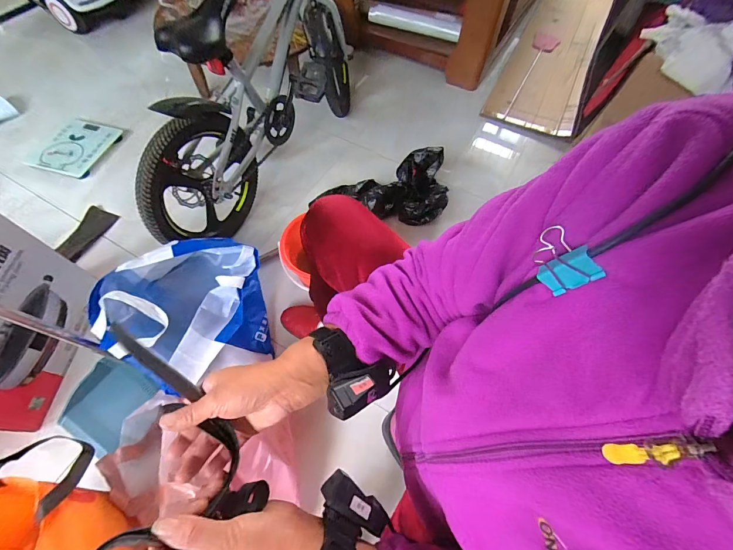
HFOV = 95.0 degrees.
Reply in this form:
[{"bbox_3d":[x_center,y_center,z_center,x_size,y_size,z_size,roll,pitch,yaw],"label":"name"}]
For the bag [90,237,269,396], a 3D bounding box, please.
[{"bbox_3d":[-0.428,0.070,0.834,0.336,0.239,0.368,-12,63,-8],"label":"bag"}]

